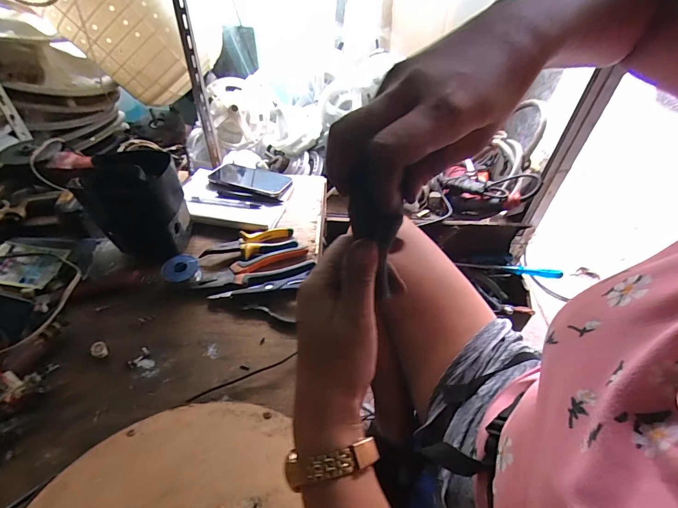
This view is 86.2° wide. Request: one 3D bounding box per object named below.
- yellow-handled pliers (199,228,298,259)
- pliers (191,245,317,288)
[{"bbox_3d":[-0.150,-0.016,0.612,0.154,0.015,0.056,-13,47,-16],"label":"yellow-handled pliers"},{"bbox_3d":[-0.134,0.025,0.579,0.182,0.014,0.070,-13,47,-16],"label":"pliers"}]

